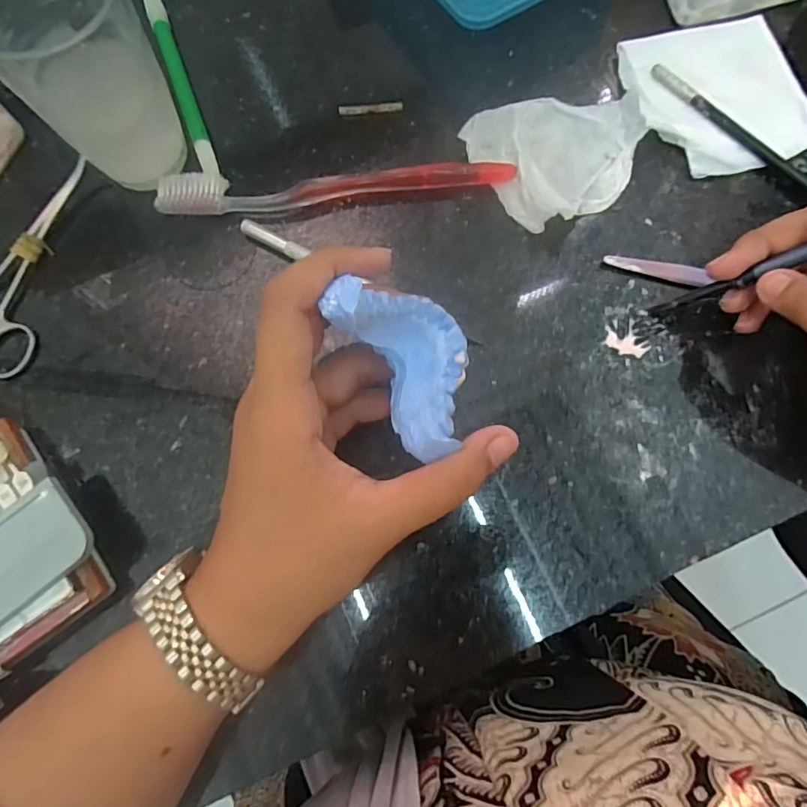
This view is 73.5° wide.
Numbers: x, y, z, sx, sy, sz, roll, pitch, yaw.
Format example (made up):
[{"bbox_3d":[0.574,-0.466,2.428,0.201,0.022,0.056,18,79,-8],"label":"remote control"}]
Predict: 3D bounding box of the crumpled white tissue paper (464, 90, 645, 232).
[{"bbox_3d":[0.087,-0.140,0.287,0.090,0.017,0.081,-29,77,-6],"label":"crumpled white tissue paper"}]

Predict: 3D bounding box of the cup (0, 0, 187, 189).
[{"bbox_3d":[-0.148,-0.156,0.257,0.061,0.092,0.062,0,76,1],"label":"cup"}]

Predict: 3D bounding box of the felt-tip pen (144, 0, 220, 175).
[{"bbox_3d":[-0.128,-0.187,0.308,0.009,0.008,0.141,-20,77,-4],"label":"felt-tip pen"}]

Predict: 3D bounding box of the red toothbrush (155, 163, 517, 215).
[{"bbox_3d":[-0.036,-0.116,0.287,0.187,0.010,0.021,-4,76,0],"label":"red toothbrush"}]

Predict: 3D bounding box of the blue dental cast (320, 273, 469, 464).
[{"bbox_3d":[-0.006,-0.016,0.192,0.025,0.059,0.060,-25,38,33],"label":"blue dental cast"}]

